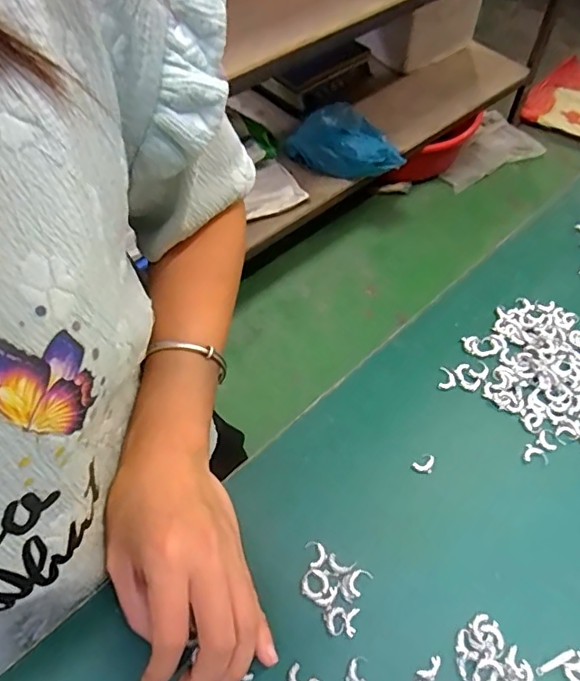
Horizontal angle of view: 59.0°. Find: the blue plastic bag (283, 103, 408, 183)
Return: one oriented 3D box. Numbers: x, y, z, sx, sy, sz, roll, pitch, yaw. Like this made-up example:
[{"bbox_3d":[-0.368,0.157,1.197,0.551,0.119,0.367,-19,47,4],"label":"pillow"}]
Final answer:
[{"bbox_3d":[0.139,-0.482,1.259,0.292,0.110,0.144,27,61,18],"label":"blue plastic bag"}]

